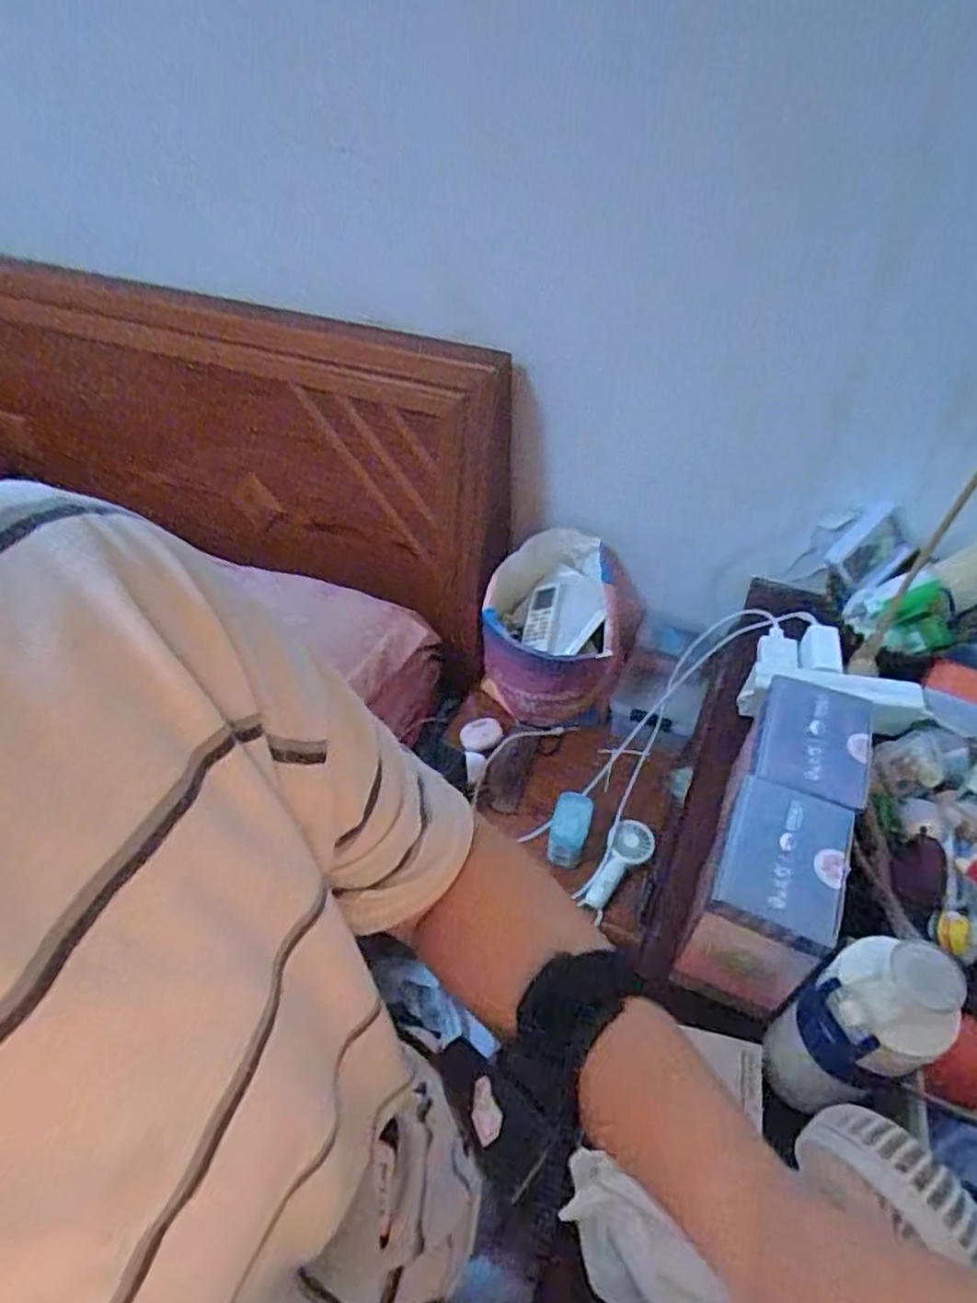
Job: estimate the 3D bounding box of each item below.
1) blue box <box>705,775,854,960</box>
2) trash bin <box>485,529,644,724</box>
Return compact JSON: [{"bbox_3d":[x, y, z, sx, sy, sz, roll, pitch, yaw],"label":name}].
[{"bbox_3d":[0.212,0.148,0.512,0.080,0.021,0.111,19,51,18],"label":"blue box"},{"bbox_3d":[0.101,-0.025,1.040,0.199,0.211,0.209,17,50,16],"label":"trash bin"}]

